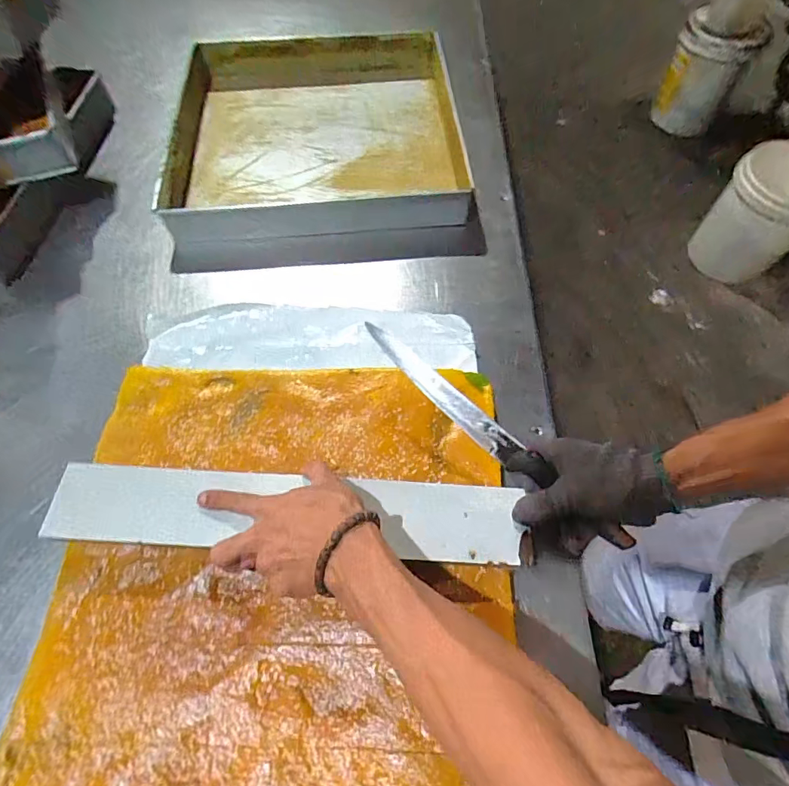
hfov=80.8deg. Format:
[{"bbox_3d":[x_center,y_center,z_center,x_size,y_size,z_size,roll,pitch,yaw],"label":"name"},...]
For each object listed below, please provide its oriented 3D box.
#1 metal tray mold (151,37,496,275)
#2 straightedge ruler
[{"bbox_3d":[-0.124,-0.448,0.797,0.456,0.112,0.526,-6,61,-2],"label":"metal tray mold"},{"bbox_3d":[-0.100,0.110,0.429,0.424,0.012,0.071,2,61,1],"label":"straightedge ruler"}]

